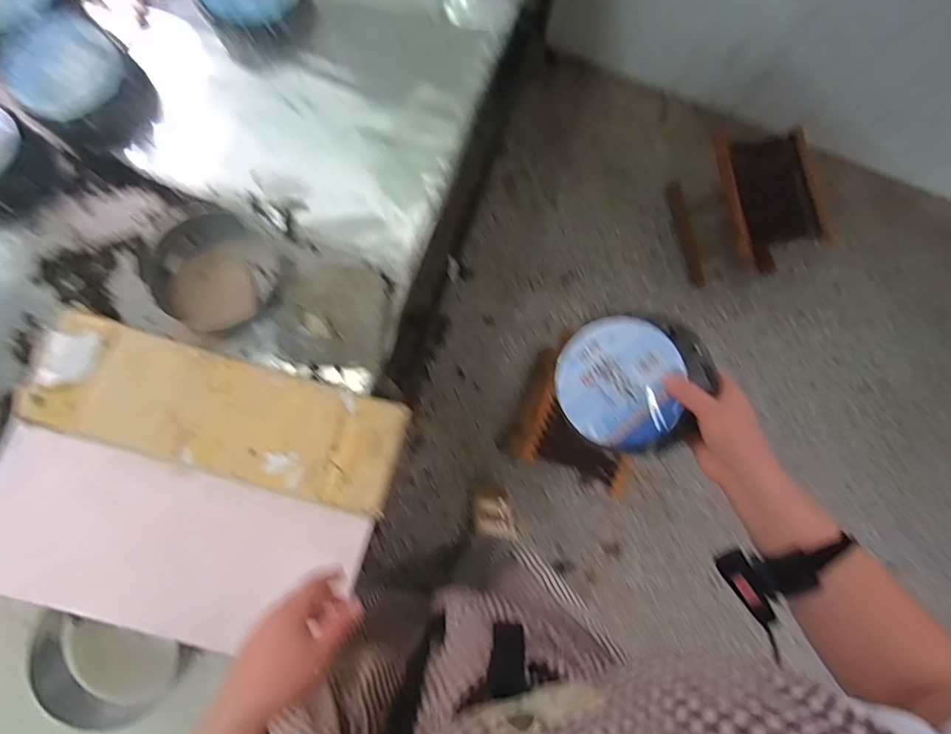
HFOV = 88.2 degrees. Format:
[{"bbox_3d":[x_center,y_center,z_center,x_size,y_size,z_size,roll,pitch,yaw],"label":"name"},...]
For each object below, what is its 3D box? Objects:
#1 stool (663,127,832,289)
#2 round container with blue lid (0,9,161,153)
[{"bbox_3d":[0.785,-0.451,1.411,0.293,0.297,0.332,-9,83,-4],"label":"stool"},{"bbox_3d":[-0.604,-0.431,0.750,0.173,0.076,0.194,-44,82,-9],"label":"round container with blue lid"}]

